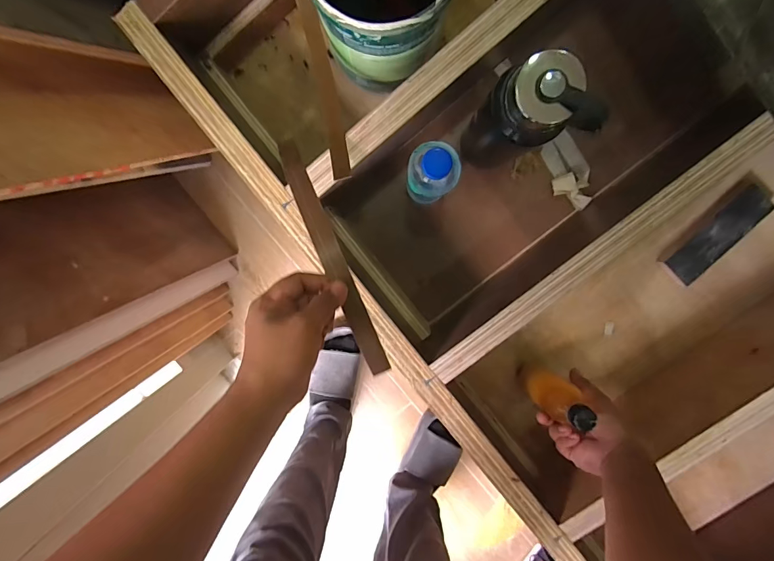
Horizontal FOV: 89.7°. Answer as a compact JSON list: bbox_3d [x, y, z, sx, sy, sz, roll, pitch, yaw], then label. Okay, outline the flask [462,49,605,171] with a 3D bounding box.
[{"bbox_3d":[0.161,-0.181,0.472,0.092,0.235,0.091,-13,99,4],"label":"flask"}]

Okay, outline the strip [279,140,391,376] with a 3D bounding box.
[{"bbox_3d":[-0.052,-0.018,0.389,0.023,0.038,0.253,-22,97,5],"label":"strip"}]

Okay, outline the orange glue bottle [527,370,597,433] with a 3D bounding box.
[{"bbox_3d":[0.238,0.164,0.535,0.041,0.118,0.049,-2,100,-12],"label":"orange glue bottle"}]

